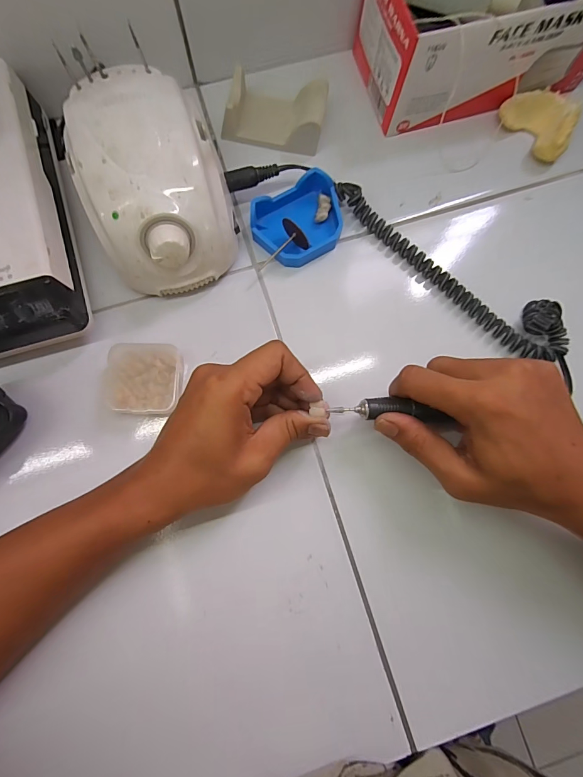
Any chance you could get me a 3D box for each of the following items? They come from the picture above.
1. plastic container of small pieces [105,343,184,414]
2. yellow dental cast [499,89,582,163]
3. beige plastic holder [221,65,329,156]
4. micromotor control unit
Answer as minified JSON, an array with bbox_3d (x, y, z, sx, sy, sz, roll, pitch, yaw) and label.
[{"bbox_3d":[-0.118,-0.007,0.292,0.061,0.016,0.056,0,81,-2],"label":"plastic container of small pieces"},{"bbox_3d":[0.230,-0.248,0.333,0.048,0.029,0.069,-44,85,-7],"label":"yellow dental cast"},{"bbox_3d":[-0.014,-0.247,0.324,0.084,0.031,0.048,12,81,0],"label":"beige plastic holder"},{"bbox_3d":[-0.104,-0.158,0.282,0.100,0.085,0.146,-16,82,-4],"label":"micromotor control unit"}]

